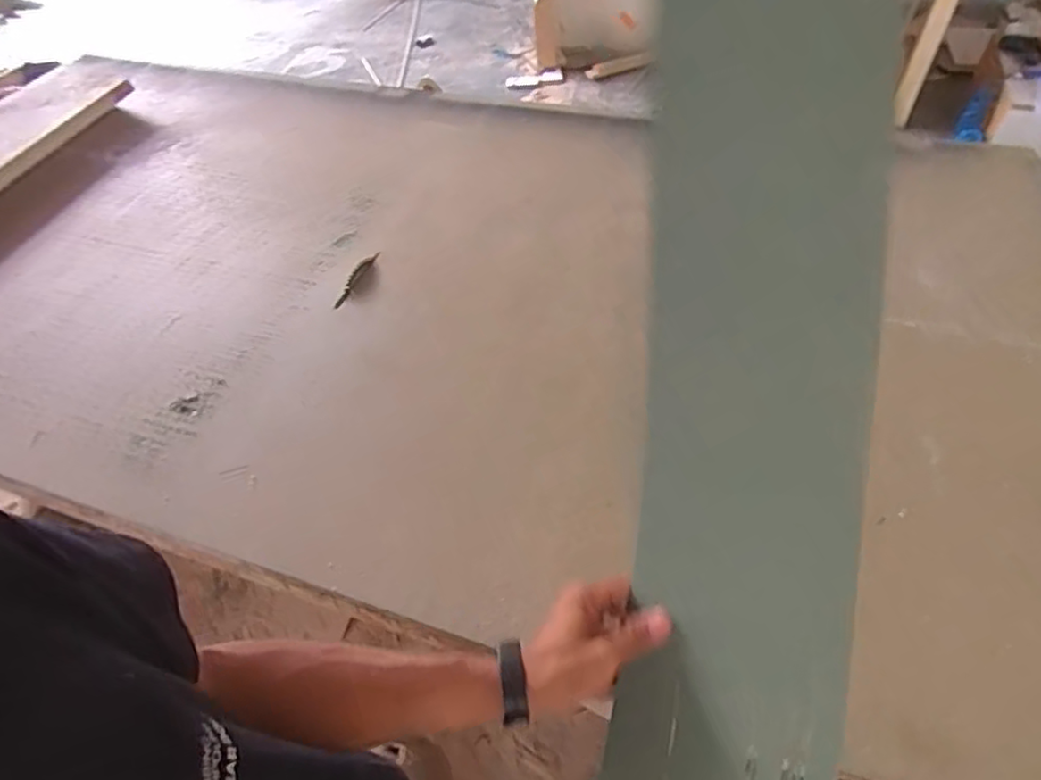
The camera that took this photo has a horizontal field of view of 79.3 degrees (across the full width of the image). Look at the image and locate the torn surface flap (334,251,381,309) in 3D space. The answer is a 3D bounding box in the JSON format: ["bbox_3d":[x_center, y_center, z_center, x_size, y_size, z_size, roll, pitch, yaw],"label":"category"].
[{"bbox_3d":[-0.287,-0.193,1.088,0.024,0.009,0.140,17,55,14],"label":"torn surface flap"}]

